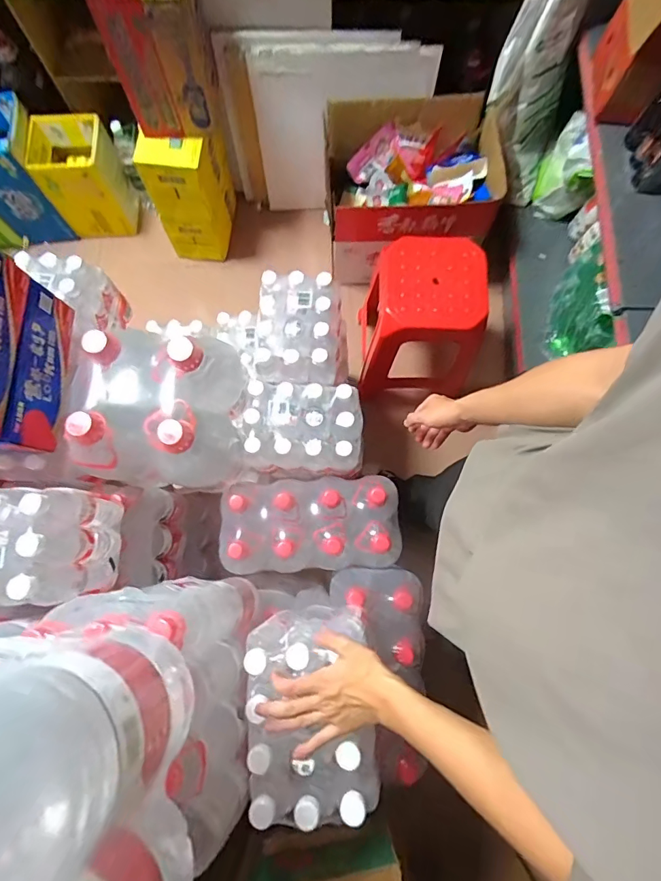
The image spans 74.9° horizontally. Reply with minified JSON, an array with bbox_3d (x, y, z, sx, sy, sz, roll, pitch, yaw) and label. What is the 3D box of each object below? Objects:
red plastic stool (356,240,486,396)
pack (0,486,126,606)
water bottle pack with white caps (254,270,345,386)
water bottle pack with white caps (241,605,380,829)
[{"bbox_3d":[0.266,-0.369,1.338,0.300,0.384,0.308,-1,77,0],"label":"red plastic stool"},{"bbox_3d":[-0.536,0.173,0.728,0.261,0.208,0.168,0,77,0],"label":"pack"},{"bbox_3d":[-0.064,-0.232,0.986,0.186,0.176,0.223,4,77,1],"label":"water bottle pack with white caps"},{"bbox_3d":[-0.027,0.399,0.652,0.177,0.186,0.248,-1,77,0],"label":"water bottle pack with white caps"}]

